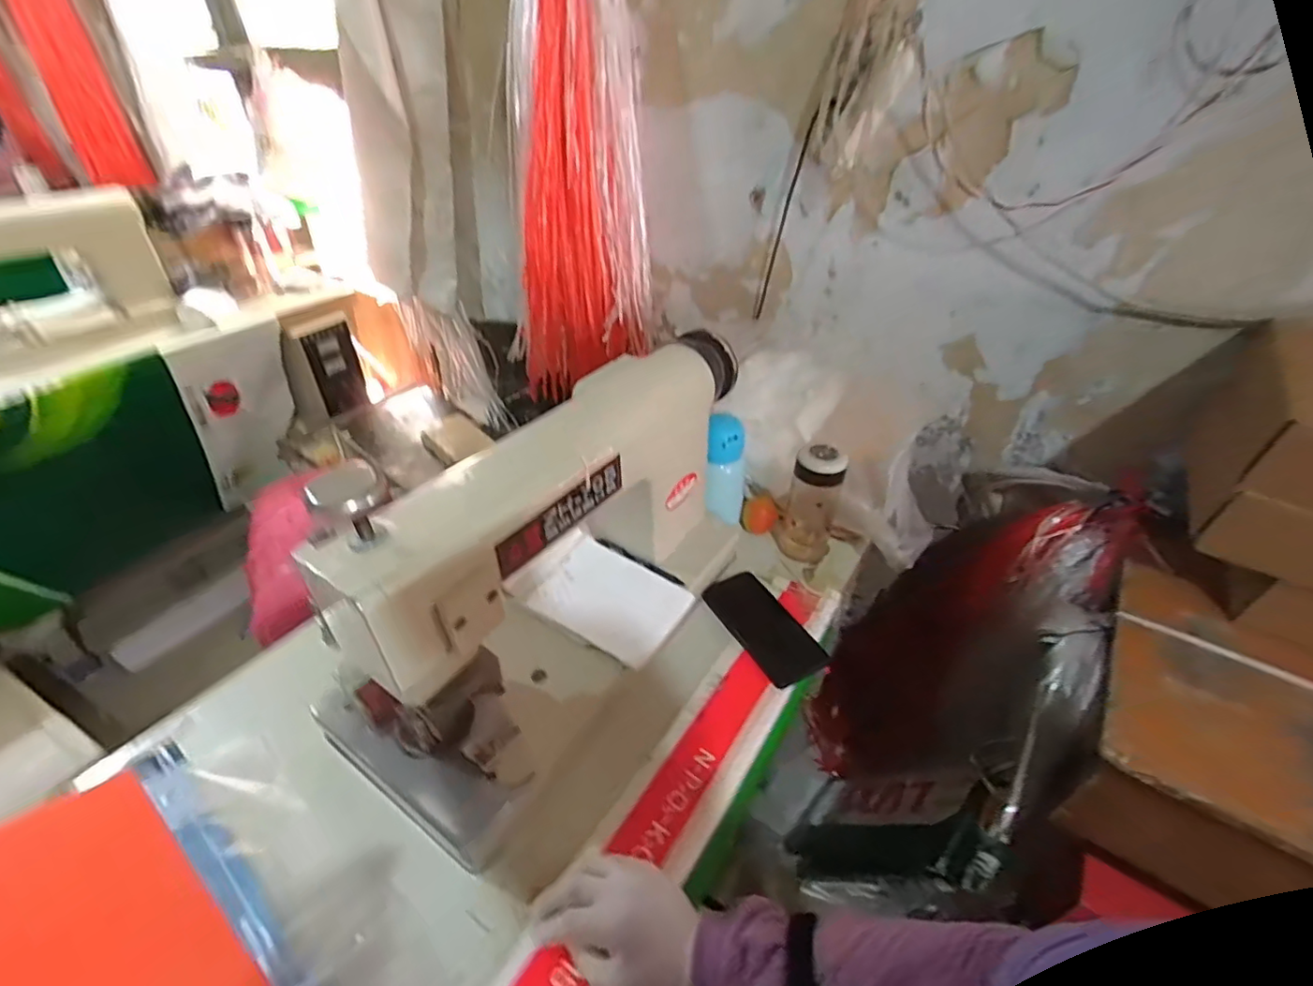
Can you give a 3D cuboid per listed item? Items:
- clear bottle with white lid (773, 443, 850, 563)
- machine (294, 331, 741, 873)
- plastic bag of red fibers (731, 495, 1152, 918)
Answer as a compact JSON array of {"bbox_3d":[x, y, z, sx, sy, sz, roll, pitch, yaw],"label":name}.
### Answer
[{"bbox_3d":[0.213,0.010,0.800,0.078,0.165,0.064,12,41,14],"label":"clear bottle with white lid"},{"bbox_3d":[-0.075,0.049,0.620,0.216,0.310,0.544,28,47,29],"label":"machine"},{"bbox_3d":[0.451,0.398,1.007,0.370,0.751,0.501,17,42,20],"label":"plastic bag of red fibers"}]

